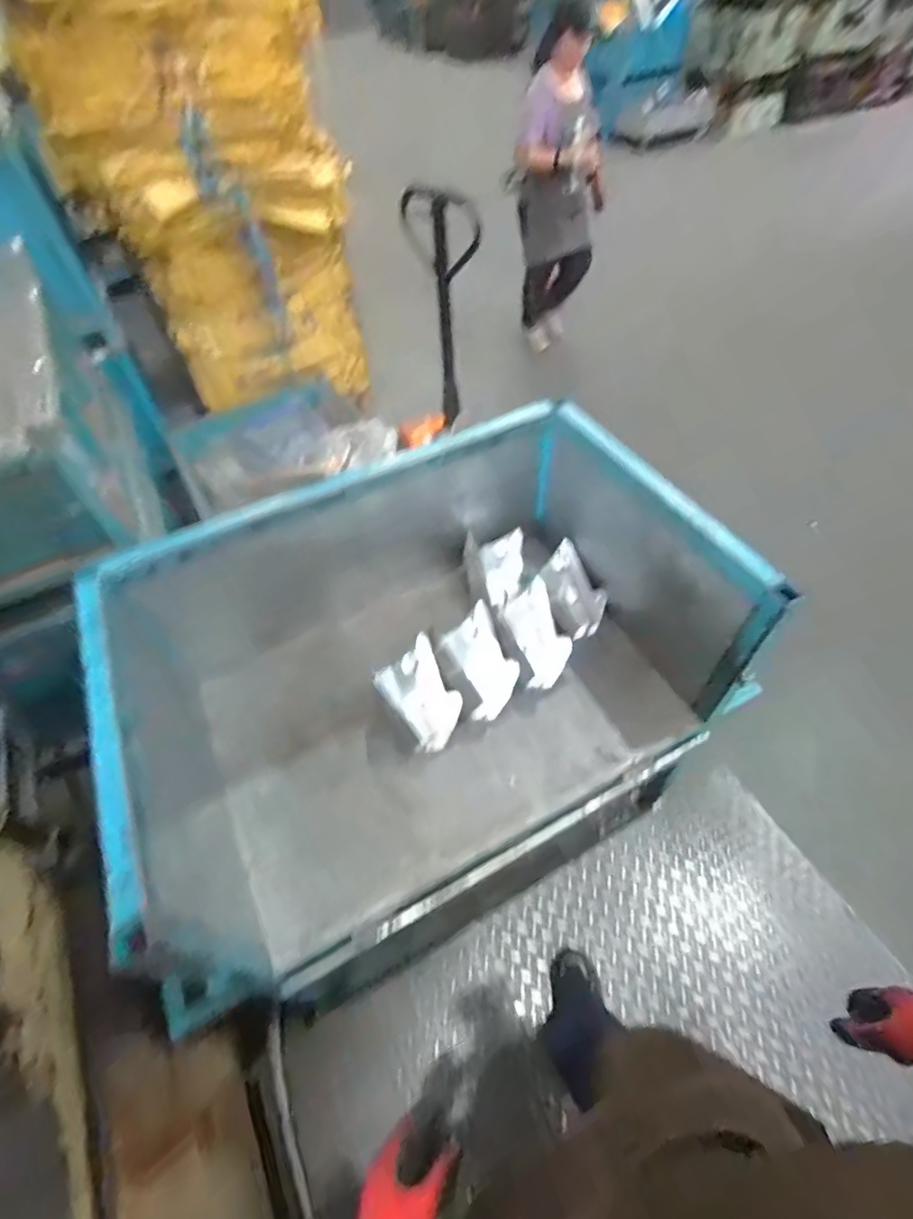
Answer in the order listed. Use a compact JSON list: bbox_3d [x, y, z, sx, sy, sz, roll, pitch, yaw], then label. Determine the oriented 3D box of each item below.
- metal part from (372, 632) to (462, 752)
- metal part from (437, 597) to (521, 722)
[{"bbox_3d":[-0.070,0.179,1.109,0.139,0.043,0.201,-33,89,-27],"label":"metal part"},{"bbox_3d":[0.047,0.111,1.143,0.139,0.046,0.224,-16,86,-12],"label":"metal part"}]

